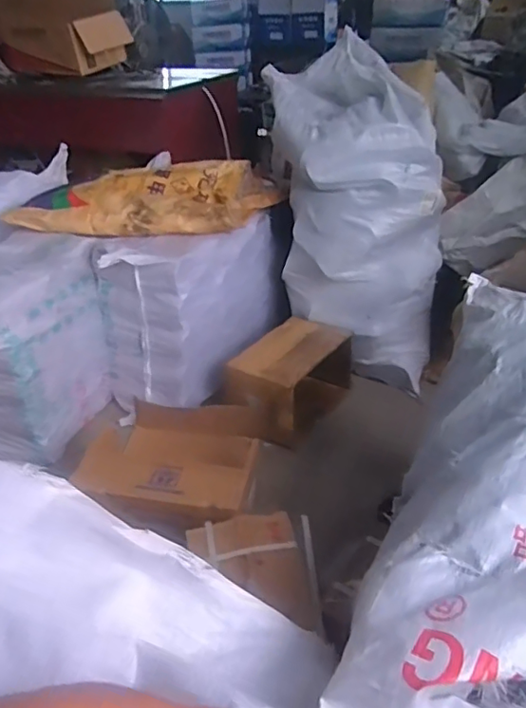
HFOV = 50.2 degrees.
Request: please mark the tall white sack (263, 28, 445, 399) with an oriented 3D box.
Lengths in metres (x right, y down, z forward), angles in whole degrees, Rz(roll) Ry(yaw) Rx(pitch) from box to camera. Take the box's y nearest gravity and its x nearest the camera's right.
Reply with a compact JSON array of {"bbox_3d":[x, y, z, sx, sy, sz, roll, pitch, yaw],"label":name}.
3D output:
[{"bbox_3d":[0.265,-0.380,1.630,0.490,0.783,0.446,4,33,10],"label":"tall white sack"}]

